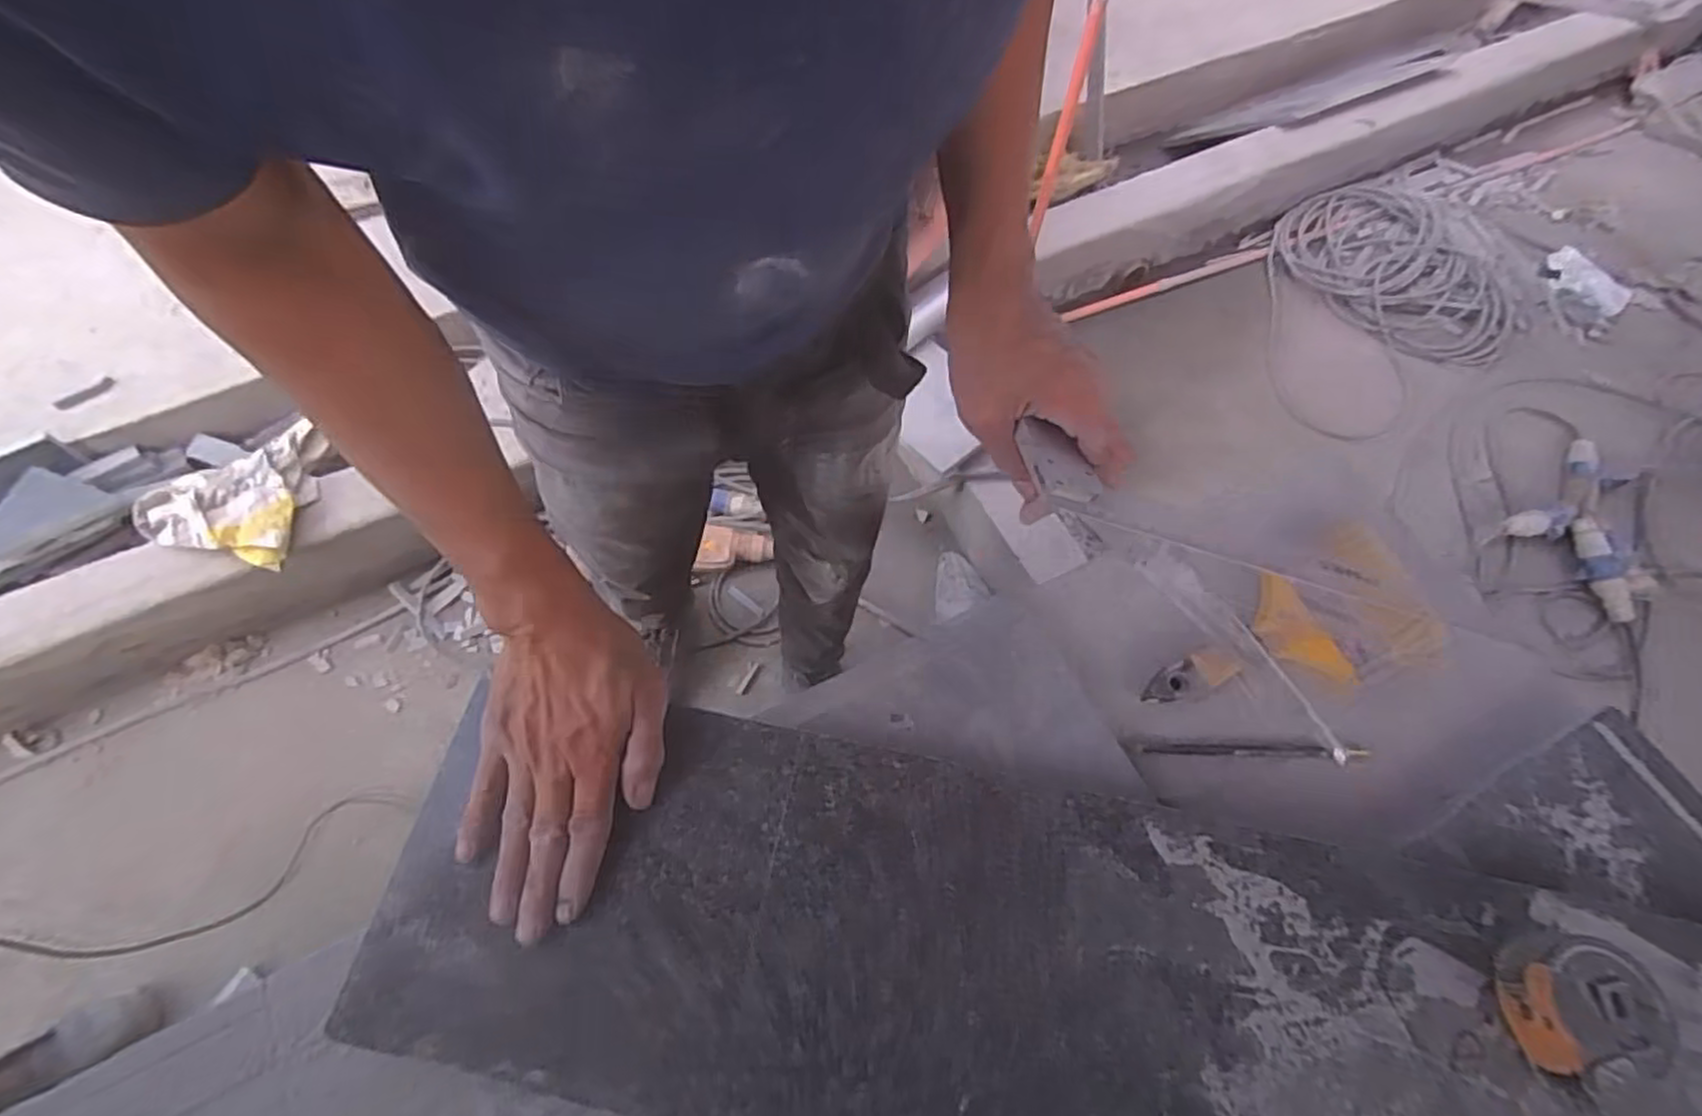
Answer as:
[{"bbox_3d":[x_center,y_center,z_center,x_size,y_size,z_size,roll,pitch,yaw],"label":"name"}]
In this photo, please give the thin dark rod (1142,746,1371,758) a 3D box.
[{"bbox_3d":[0.288,0.135,0.511,0.163,0.007,0.010,-1,63,-2],"label":"thin dark rod"}]

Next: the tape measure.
[{"bbox_3d":[0.398,0.243,0.396,0.066,0.037,0.066,0,63,-2],"label":"tape measure"}]

